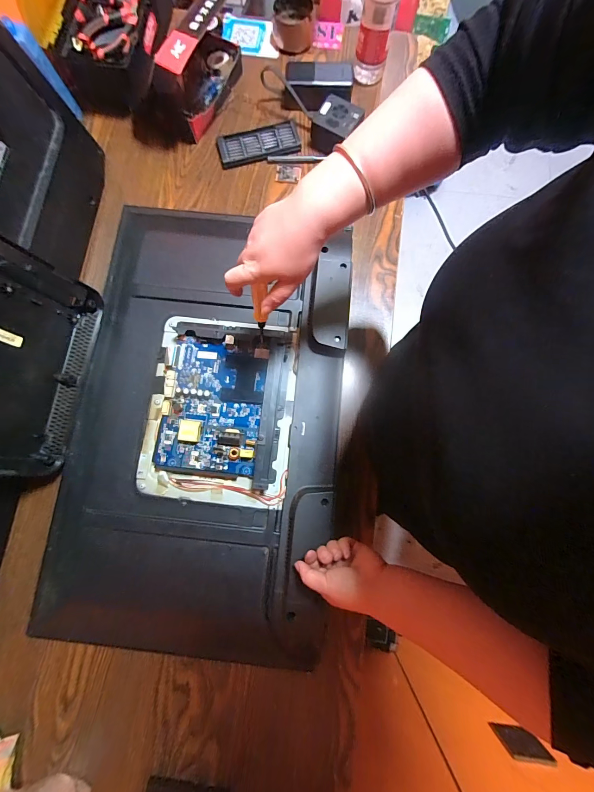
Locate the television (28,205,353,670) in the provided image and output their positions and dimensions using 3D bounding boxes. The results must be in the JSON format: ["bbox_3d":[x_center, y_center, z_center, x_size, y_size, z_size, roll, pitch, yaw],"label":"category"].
[{"bbox_3d":[-0.140,0.015,0.489,0.398,0.047,0.650,6,78,1],"label":"television"}]

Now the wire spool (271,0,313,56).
[{"bbox_3d":[-0.010,-0.733,0.650,0.080,0.049,0.082,0,80,1],"label":"wire spool"}]

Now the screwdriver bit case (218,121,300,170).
[{"bbox_3d":[-0.072,-0.477,0.623,0.155,0.017,0.063,-14,79,-3],"label":"screwdriver bit case"}]

